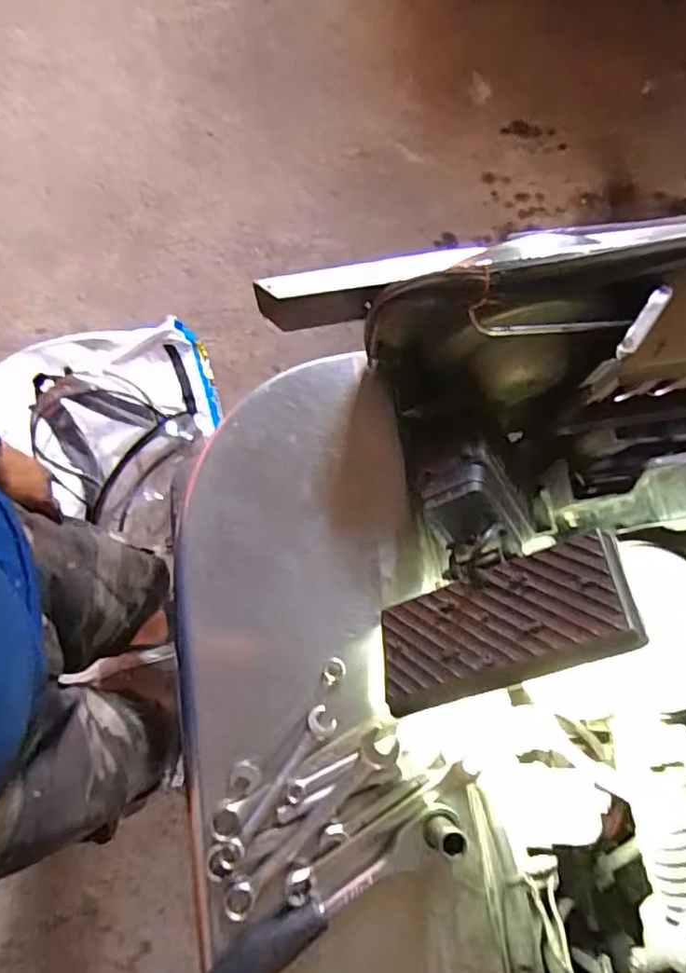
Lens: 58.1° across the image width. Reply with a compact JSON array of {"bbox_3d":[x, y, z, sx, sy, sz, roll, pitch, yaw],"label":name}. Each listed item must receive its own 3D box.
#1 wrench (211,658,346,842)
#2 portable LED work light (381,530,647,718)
[{"bbox_3d":[-0.055,0.235,0.560,0.026,0.012,0.180,37,77,9],"label":"wrench"},{"bbox_3d":[0.125,0.113,0.503,0.210,0.019,0.097,-27,43,26],"label":"portable LED work light"}]

